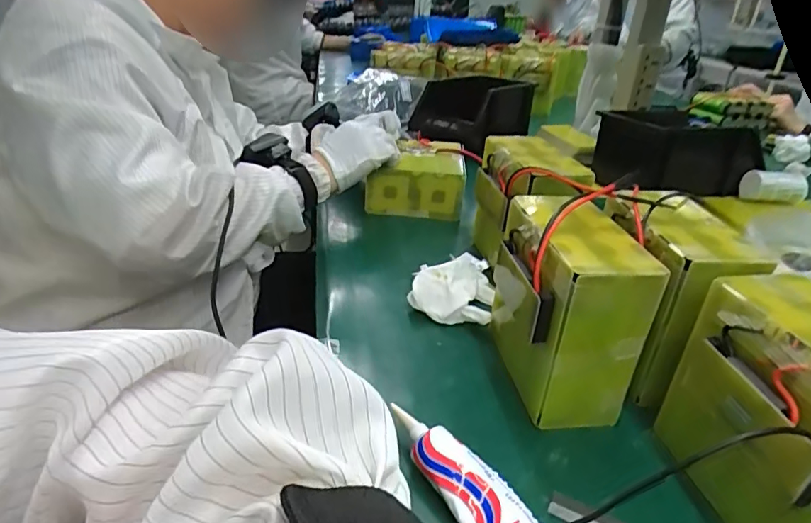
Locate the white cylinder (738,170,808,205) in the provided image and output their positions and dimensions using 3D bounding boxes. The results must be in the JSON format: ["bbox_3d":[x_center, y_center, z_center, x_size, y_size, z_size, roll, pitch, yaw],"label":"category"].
[{"bbox_3d":[0.602,-0.123,0.858,0.085,0.044,0.040,10,29,12],"label":"white cylinder"}]

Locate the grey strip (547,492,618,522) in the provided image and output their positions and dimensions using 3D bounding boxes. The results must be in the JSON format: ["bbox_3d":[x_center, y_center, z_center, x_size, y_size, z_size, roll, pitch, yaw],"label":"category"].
[{"bbox_3d":[0.123,0.172,0.351,0.052,0.008,0.014,18,32,25],"label":"grey strip"}]

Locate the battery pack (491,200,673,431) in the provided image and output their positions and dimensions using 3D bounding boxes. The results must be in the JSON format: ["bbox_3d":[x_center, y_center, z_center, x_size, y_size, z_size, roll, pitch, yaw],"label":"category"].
[{"bbox_3d":[0.135,0.038,0.456,0.084,0.154,0.139,0,29,-6],"label":"battery pack"}]

